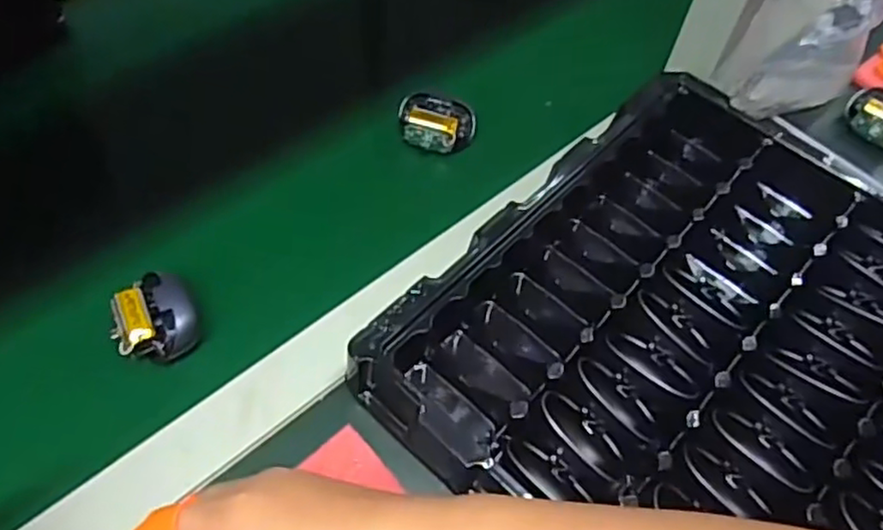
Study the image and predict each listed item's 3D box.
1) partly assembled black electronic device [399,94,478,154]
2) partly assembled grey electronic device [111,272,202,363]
[{"bbox_3d":[-0.005,-0.106,0.503,0.059,0.021,0.039,16,57,6],"label":"partly assembled black electronic device"},{"bbox_3d":[-0.170,0.031,0.400,0.047,0.022,0.050,-25,62,-20],"label":"partly assembled grey electronic device"}]

